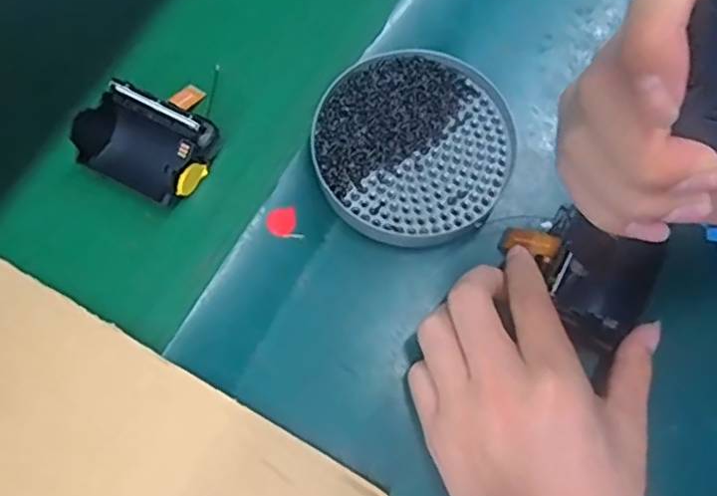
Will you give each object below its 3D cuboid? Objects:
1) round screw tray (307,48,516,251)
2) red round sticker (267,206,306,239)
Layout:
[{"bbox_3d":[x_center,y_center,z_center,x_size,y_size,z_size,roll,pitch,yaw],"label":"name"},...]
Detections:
[{"bbox_3d":[0.032,-0.059,0.362,0.113,0.020,0.112,0,71,1],"label":"round screw tray"},{"bbox_3d":[-0.043,-0.014,0.356,0.018,0.004,0.020,-14,72,-4],"label":"red round sticker"}]

